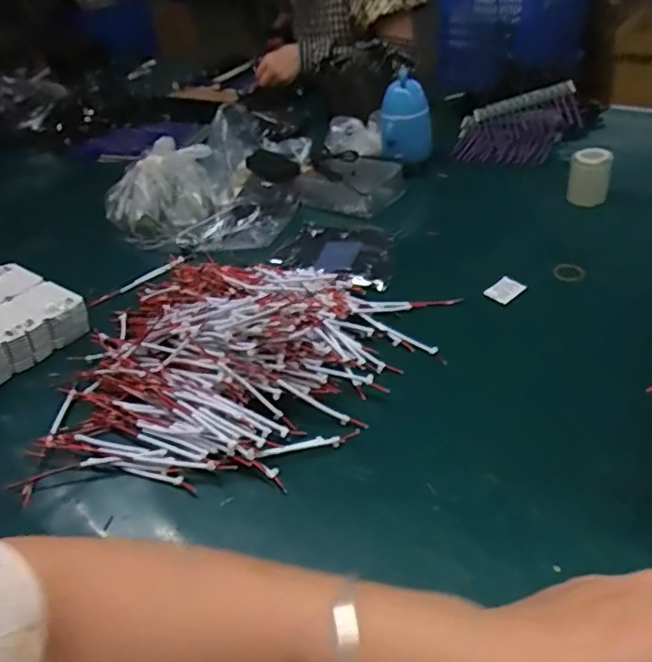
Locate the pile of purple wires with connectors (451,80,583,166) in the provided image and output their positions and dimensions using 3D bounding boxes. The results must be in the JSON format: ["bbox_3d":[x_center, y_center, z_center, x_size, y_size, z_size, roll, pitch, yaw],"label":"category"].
[{"bbox_3d":[0.321,-0.343,0.961,0.196,0.076,0.170,6,40,16],"label":"pile of purple wires with connectors"}]

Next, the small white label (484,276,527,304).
[{"bbox_3d":[0.206,-0.047,0.655,0.042,0.004,0.030,-35,54,-24],"label":"small white label"}]

